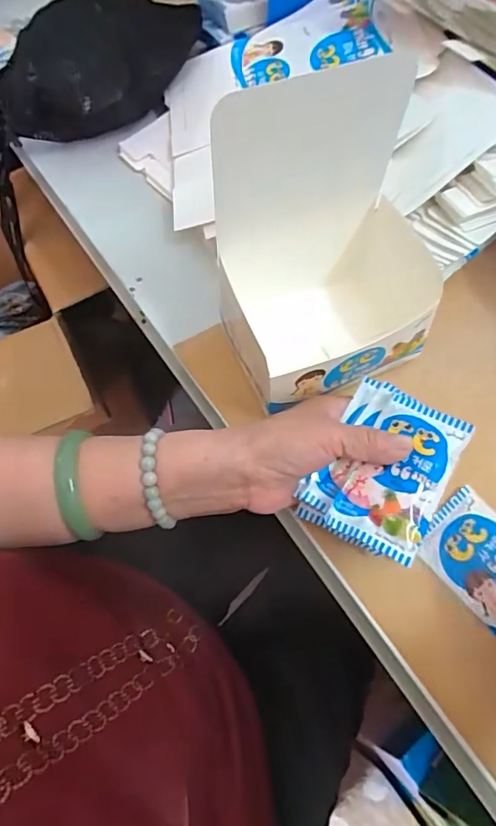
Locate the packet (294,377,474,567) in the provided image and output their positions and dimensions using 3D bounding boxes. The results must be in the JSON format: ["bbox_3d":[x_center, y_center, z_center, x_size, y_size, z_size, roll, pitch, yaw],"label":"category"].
[{"bbox_3d":[0.091,0.037,0.339,0.078,0.034,0.102,29,67,13],"label":"packet"}]

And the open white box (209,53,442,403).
[{"bbox_3d":[0.054,-0.106,0.368,0.135,0.212,0.144,-14,64,-8],"label":"open white box"}]

